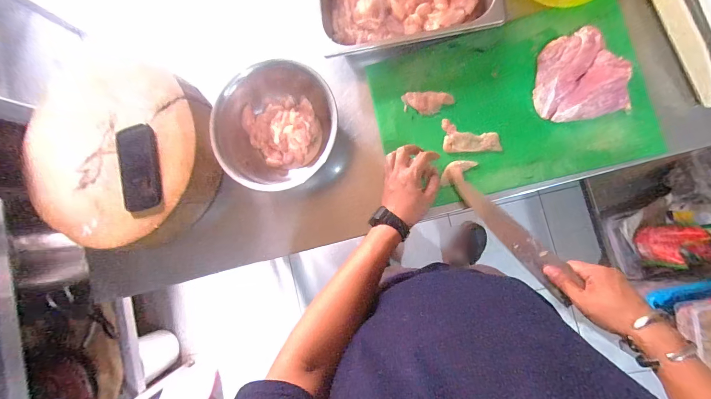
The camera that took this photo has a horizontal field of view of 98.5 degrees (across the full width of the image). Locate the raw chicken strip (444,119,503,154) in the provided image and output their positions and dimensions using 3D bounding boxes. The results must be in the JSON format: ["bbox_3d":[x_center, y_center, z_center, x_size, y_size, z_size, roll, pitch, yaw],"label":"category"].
[{"bbox_3d":[0.213,-0.118,0.565,0.098,0.021,0.062,0,88,3],"label":"raw chicken strip"}]

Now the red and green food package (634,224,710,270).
[{"bbox_3d":[1.099,0.147,0.989,0.112,0.294,0.144,-24,98,-43],"label":"red and green food package"}]

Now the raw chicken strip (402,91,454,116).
[{"bbox_3d":[0.137,-0.182,0.580,0.094,0.023,0.038,6,88,10],"label":"raw chicken strip"}]

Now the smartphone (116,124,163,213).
[{"bbox_3d":[-0.419,-0.061,0.592,0.074,0.011,0.165,-12,86,9],"label":"smartphone"}]

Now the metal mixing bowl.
[{"bbox_3d":[-0.146,-0.131,0.584,0.236,0.138,0.205,-39,82,6],"label":"metal mixing bowl"}]

